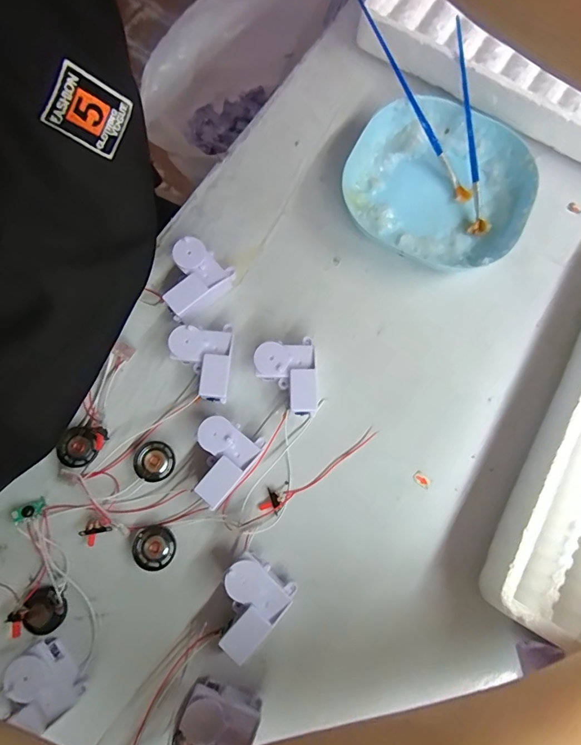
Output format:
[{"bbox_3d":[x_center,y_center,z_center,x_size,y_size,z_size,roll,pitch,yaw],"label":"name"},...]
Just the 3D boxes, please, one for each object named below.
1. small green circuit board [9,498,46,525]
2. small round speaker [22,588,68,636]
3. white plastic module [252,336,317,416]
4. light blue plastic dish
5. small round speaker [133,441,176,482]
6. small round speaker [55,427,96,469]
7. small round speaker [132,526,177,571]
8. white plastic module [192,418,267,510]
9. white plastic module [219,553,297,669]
[{"bbox_3d":[-0.166,0.088,0.259,0.017,0.009,0.010,-35,80,-8],"label":"small green circuit board"},{"bbox_3d":[-0.148,0.145,0.247,0.021,0.009,0.025,1,77,-1],"label":"small round speaker"},{"bbox_3d":[-0.002,0.005,0.276,0.038,0.027,0.049,-8,77,-3],"label":"white plastic module"},{"bbox_3d":[0.111,-0.143,0.310,0.129,0.023,0.123,34,79,7],"label":"light blue plastic dish"},{"bbox_3d":[-0.089,0.059,0.269,0.025,0.009,0.025,0,77,-1],"label":"small round speaker"},{"bbox_3d":[-0.139,0.049,0.269,0.023,0.010,0.025,0,77,-1],"label":"small round speaker"},{"bbox_3d":[-0.085,0.110,0.259,0.026,0.010,0.026,0,77,-1],"label":"small round speaker"},{"bbox_3d":[-0.046,0.055,0.263,0.038,0.024,0.048,33,79,7],"label":"white plastic module"},{"bbox_3d":[-0.026,0.137,0.245,0.039,0.023,0.049,36,79,7],"label":"white plastic module"}]

